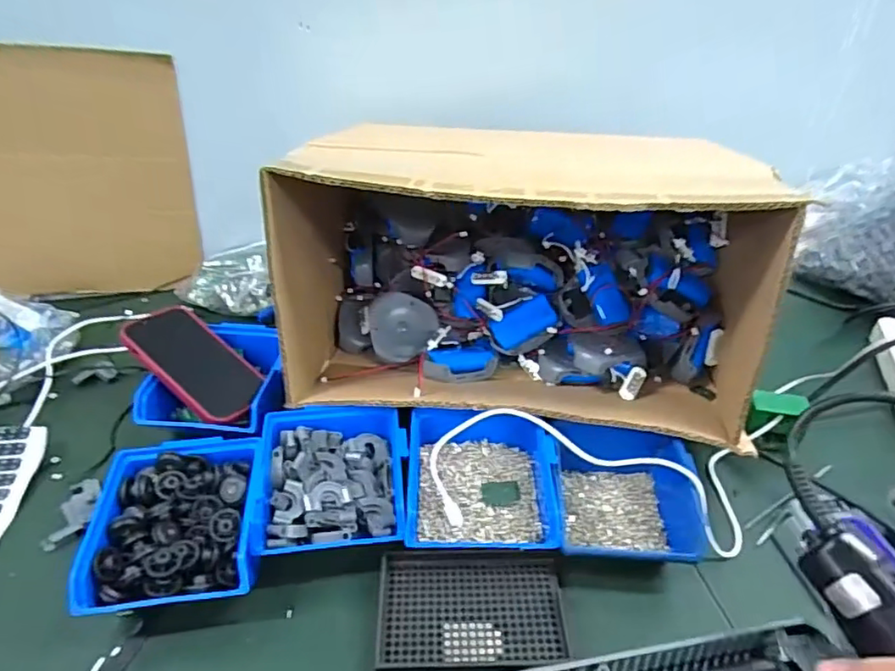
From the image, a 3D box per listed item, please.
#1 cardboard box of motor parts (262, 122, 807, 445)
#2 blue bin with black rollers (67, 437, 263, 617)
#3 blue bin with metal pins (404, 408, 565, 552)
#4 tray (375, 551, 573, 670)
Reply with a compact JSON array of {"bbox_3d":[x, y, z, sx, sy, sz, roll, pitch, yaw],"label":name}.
[{"bbox_3d":[0.071,-0.057,0.569,0.410,0.241,0.251,5,37,6],"label":"cardboard box of motor parts"},{"bbox_3d":[-0.206,0.152,0.461,0.117,0.060,0.135,-5,37,-8],"label":"blue bin with black rollers"},{"bbox_3d":[0.028,0.119,0.496,0.122,0.052,0.133,4,36,4],"label":"blue bin with metal pins"},{"bbox_3d":[0.018,0.201,0.431,0.132,0.010,0.094,0,36,-1],"label":"tray"}]

